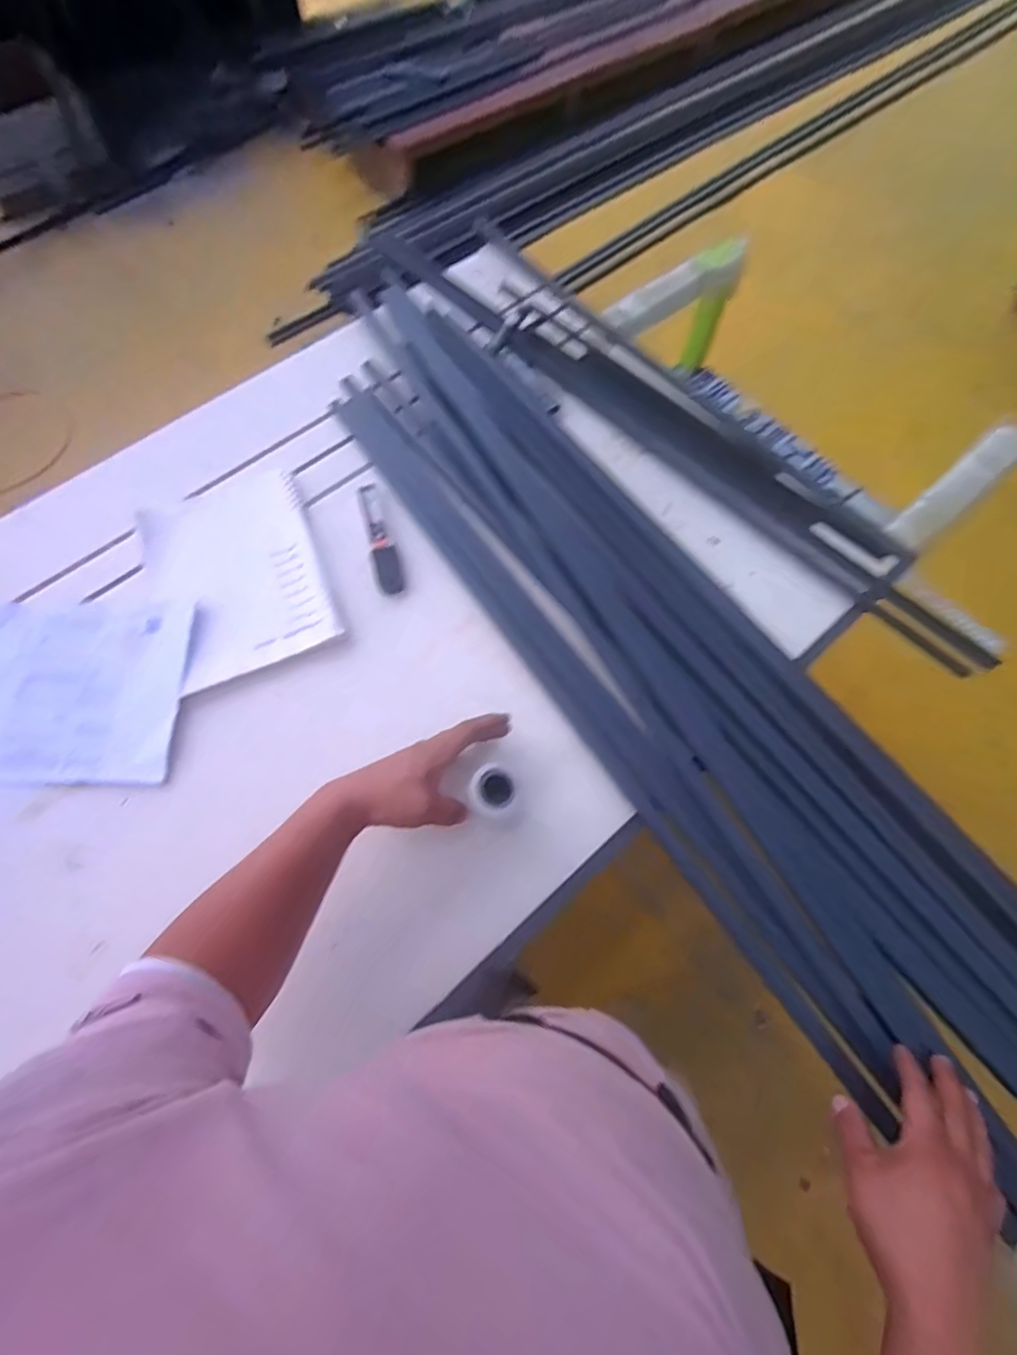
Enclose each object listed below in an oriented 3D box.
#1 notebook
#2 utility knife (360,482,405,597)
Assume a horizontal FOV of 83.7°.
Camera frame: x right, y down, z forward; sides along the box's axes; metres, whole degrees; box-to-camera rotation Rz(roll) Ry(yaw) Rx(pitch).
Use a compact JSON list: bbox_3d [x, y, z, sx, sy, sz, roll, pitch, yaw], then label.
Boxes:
[{"bbox_3d":[-0.325,-0.126,0.672,0.195,0.017,0.264,-21,69,-9],"label":"notebook"},{"bbox_3d":[-0.159,-0.173,0.703,0.032,0.017,0.158,-15,66,-6],"label":"utility knife"}]

